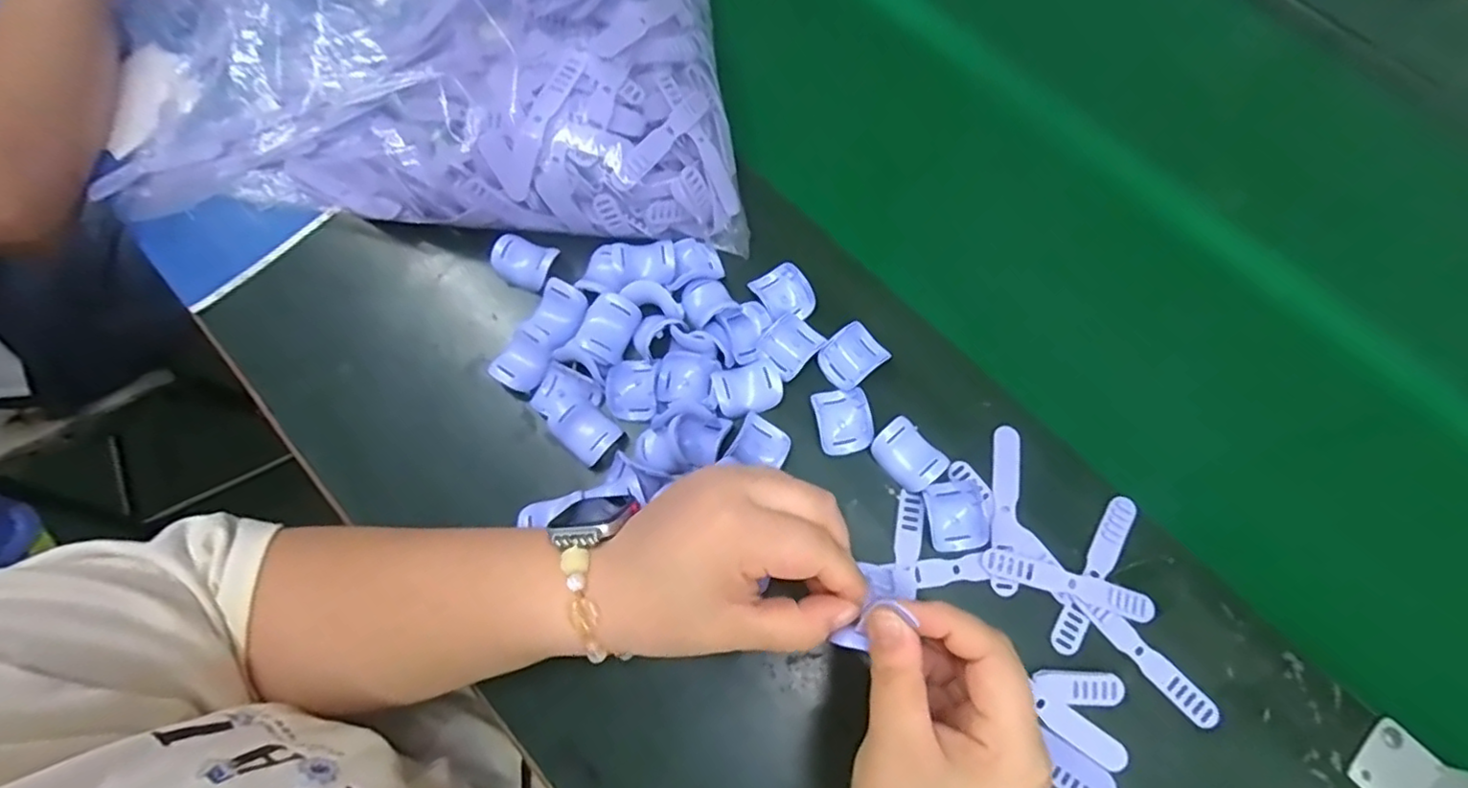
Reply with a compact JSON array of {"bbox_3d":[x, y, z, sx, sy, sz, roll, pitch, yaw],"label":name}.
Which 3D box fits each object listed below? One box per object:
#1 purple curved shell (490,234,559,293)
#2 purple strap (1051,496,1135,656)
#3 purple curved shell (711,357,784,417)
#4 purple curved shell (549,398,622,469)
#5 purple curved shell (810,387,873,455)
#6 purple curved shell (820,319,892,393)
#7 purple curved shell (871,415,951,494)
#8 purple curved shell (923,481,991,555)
[{"bbox_3d":[-0.132,-0.081,0.409,0.038,0.023,0.026,16,72,5],"label":"purple curved shell"},{"bbox_3d":[0.197,0.097,0.352,0.015,0.007,0.093,31,74,10],"label":"purple strap"},{"bbox_3d":[0.008,-0.005,0.379,0.039,0.009,0.030,-22,73,-7],"label":"purple curved shell"},{"bbox_3d":[-0.085,0.024,0.378,0.036,0.020,0.028,40,76,12],"label":"purple curved shell"},{"bbox_3d":[0.064,0.015,0.378,0.031,0.013,0.036,-10,72,-4],"label":"purple curved shell"},{"bbox_3d":[0.071,-0.023,0.388,0.036,0.012,0.030,-39,76,-12],"label":"purple curved shell"},{"bbox_3d":[0.098,0.036,0.369,0.029,0.018,0.038,-40,76,-12],"label":"purple curved shell"},{"bbox_3d":[0.125,0.068,0.360,0.033,0.013,0.037,-9,72,-3],"label":"purple curved shell"}]

